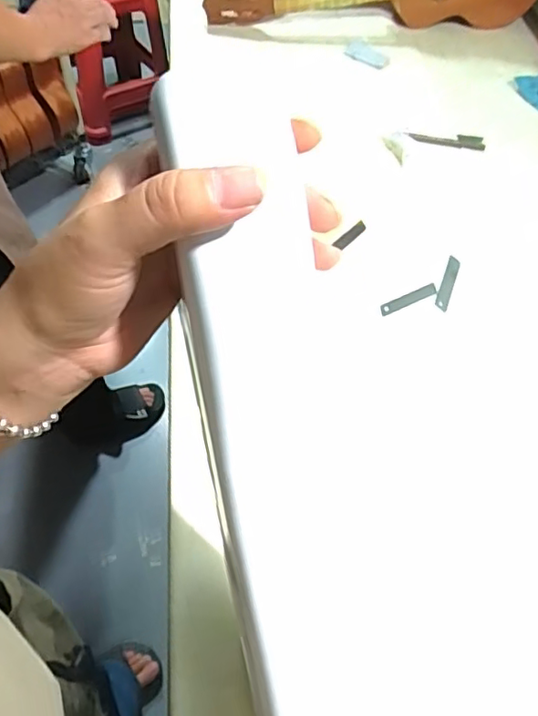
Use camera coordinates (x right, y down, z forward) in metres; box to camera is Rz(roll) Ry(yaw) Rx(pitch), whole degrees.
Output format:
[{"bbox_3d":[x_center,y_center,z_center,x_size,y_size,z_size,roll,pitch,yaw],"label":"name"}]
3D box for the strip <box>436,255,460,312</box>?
[{"bbox_3d":[0.224,-0.094,0.715,0.017,0.009,0.092,27,58,2],"label":"strip"}]

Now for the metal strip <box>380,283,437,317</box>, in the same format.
[{"bbox_3d":[0.169,-0.070,0.698,0.083,0.007,0.019,-22,60,-18],"label":"metal strip"}]

